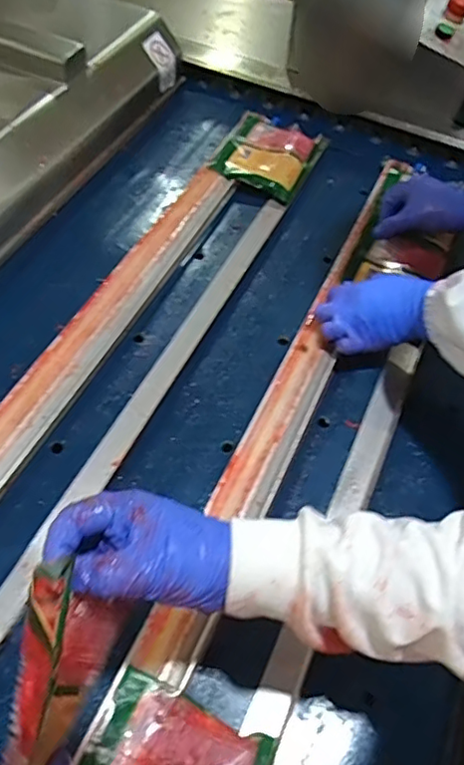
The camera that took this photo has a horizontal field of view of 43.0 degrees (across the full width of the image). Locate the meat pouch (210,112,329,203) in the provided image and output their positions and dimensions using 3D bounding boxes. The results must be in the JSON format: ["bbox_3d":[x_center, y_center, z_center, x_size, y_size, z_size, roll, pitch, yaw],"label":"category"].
[{"bbox_3d":[0.058,-0.348,0.882,0.131,0.019,0.172,27,60,5],"label":"meat pouch"}]

